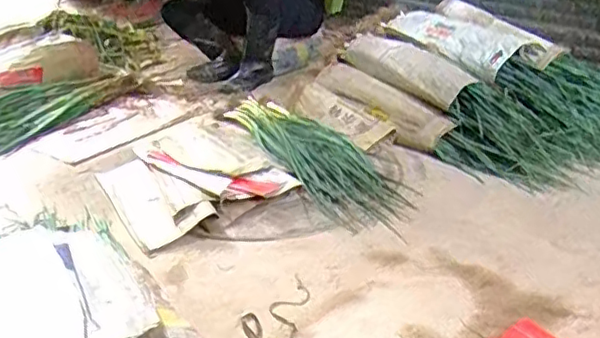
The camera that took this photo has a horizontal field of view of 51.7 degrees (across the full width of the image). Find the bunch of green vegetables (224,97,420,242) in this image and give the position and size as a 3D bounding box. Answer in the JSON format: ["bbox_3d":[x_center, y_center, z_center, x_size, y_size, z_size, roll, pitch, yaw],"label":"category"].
[{"bbox_3d":[0.038,-0.066,1.860,0.266,0.063,0.920,-14,28,-22],"label":"bunch of green vegetables"}]

